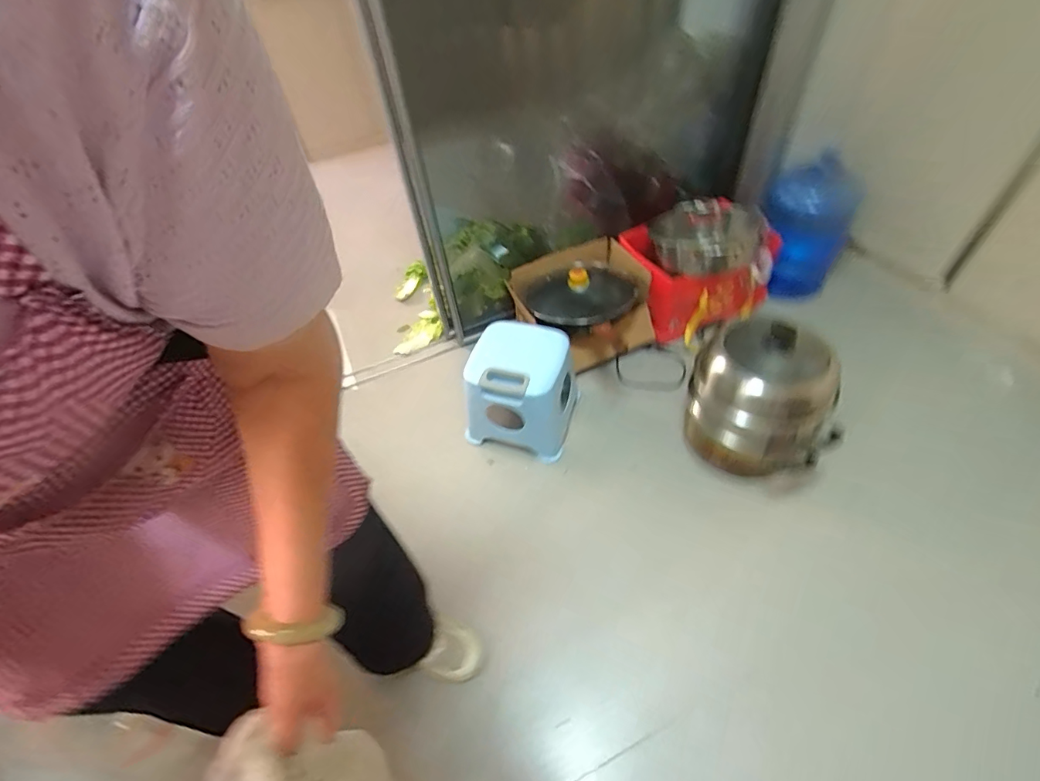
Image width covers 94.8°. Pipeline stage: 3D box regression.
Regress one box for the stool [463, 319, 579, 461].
[{"bbox_3d":[0.006,-0.003,1.240,0.258,0.243,0.248,12,52,15],"label":"stool"}]

